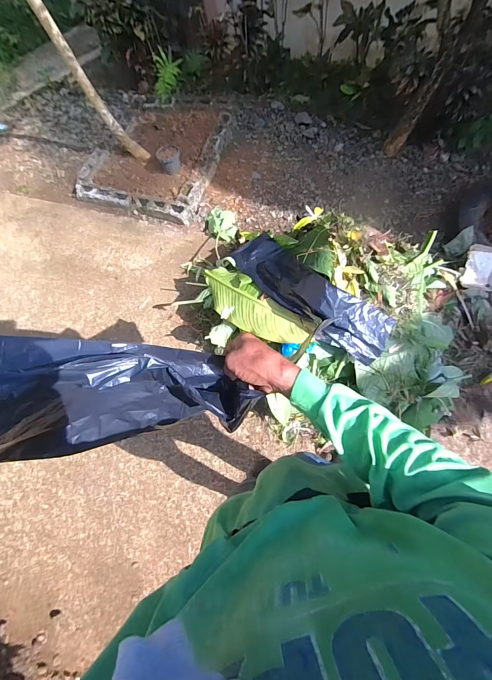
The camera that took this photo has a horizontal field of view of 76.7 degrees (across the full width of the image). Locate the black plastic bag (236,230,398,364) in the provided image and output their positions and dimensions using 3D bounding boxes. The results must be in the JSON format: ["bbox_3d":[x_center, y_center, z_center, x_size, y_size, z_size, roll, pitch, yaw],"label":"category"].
[{"bbox_3d":[0.218,-0.214,1.208,0.234,0.244,0.755,-43,69,-8],"label":"black plastic bag"}]

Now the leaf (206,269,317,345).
[{"bbox_3d":[0.012,-0.140,1.275,0.186,0.057,0.595,-44,57,-13],"label":"leaf"}]

